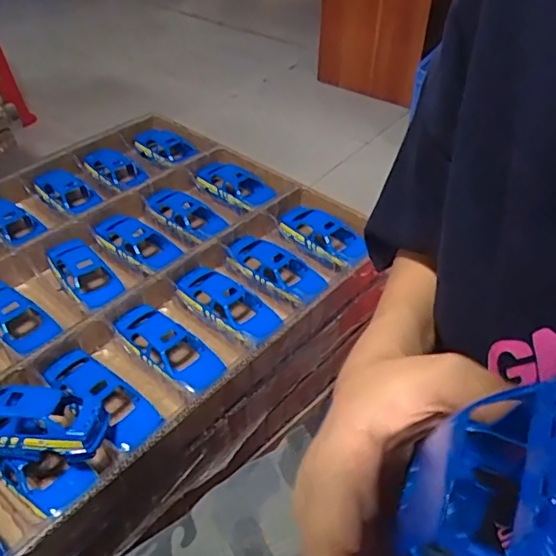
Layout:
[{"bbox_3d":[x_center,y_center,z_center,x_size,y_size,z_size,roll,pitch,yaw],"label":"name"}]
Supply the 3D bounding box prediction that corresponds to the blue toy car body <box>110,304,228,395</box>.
[{"bbox_3d":[-0.106,0.067,0.544,0.129,0.029,0.047,30,50,28],"label":"blue toy car body"}]

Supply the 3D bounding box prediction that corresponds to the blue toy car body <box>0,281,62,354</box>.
[{"bbox_3d":[-0.271,0.045,0.577,0.123,0.041,0.049,30,50,28],"label":"blue toy car body"}]

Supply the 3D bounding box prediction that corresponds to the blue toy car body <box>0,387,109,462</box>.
[{"bbox_3d":[-0.205,0.113,0.450,0.136,0.043,0.063,2,43,1],"label":"blue toy car body"}]

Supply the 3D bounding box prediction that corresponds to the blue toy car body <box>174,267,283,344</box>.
[{"bbox_3d":[-0.049,0.028,0.591,0.135,0.032,0.056,33,51,30],"label":"blue toy car body"}]

